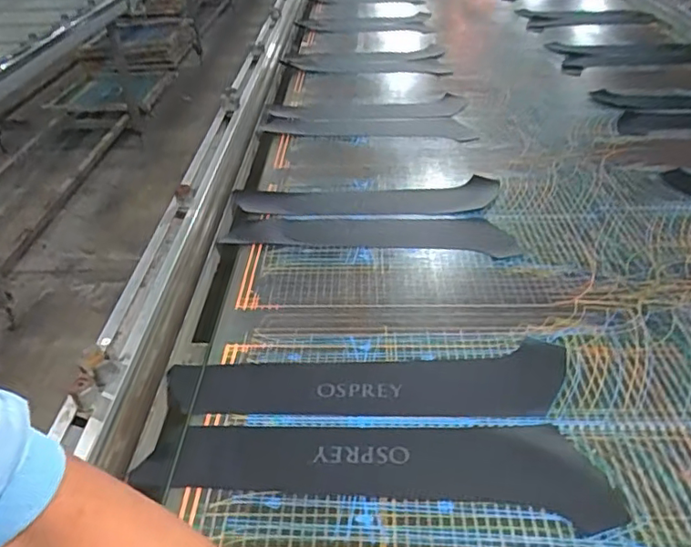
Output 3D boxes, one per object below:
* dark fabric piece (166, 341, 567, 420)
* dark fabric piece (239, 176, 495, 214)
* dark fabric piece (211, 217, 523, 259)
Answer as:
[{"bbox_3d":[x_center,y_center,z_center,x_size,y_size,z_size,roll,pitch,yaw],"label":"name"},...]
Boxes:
[{"bbox_3d":[0.026,0.125,0.620,0.436,0.004,0.101,-4,37,-2],"label":"dark fabric piece"},{"bbox_3d":[0.042,-0.124,0.945,0.437,0.019,0.111,-5,37,-3],"label":"dark fabric piece"},{"bbox_3d":[0.036,-0.065,0.874,0.432,0.008,0.095,4,37,8],"label":"dark fabric piece"}]

